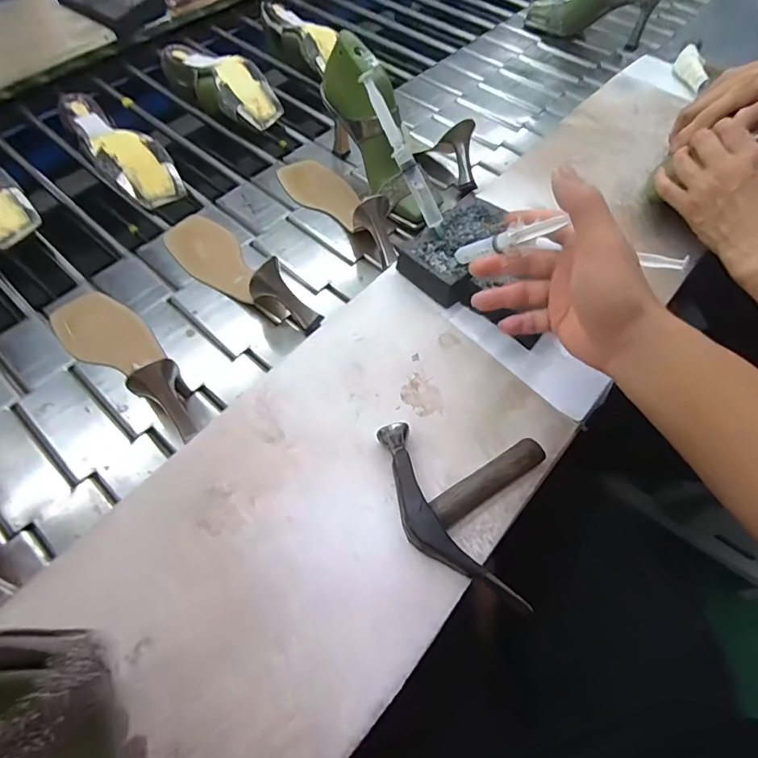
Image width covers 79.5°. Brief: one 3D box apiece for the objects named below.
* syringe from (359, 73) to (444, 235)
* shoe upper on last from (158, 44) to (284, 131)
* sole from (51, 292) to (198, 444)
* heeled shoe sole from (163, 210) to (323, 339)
[{"bbox_3d":[0.026,-0.220,0.456,0.017,0.013,0.165,-35,106,-18],"label":"syringe"},{"bbox_3d":[-0.252,-0.468,0.726,0.229,0.071,0.083,38,66,18],"label":"shoe upper on last"},{"bbox_3d":[-0.271,-0.031,0.475,0.254,0.077,0.077,40,68,19],"label":"sole"},{"bbox_3d":[-0.167,-0.126,0.528,0.073,0.072,0.222,-37,68,-19],"label":"heeled shoe sole"}]

